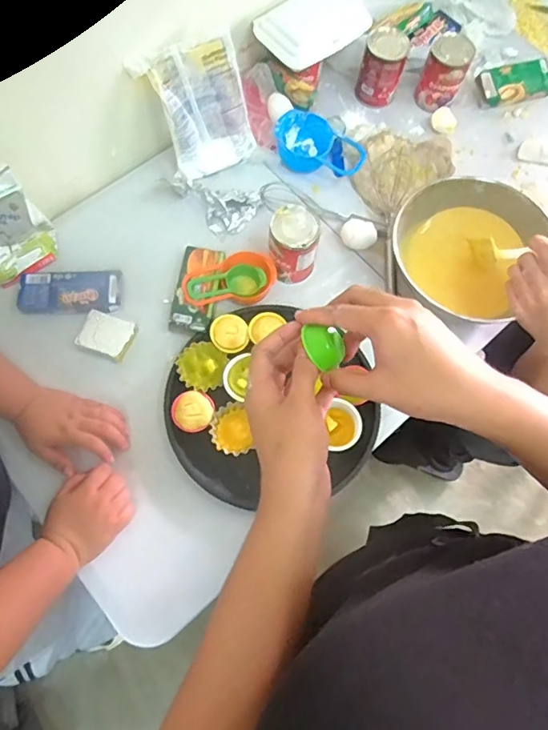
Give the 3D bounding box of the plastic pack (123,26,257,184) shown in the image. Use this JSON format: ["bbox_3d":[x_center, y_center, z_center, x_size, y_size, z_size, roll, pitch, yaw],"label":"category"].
[{"bbox_3d":[-0.109,-0.382,0.769,0.144,0.181,0.026,-26,40,-8],"label":"plastic pack"}]

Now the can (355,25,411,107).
[{"bbox_3d":[0.184,-0.506,0.877,0.067,0.105,0.068,0,70,-1],"label":"can"}]

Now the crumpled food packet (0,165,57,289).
[{"bbox_3d":[-0.361,-0.178,0.683,0.116,0.190,0.045,-32,74,-12],"label":"crumpled food packet"}]

